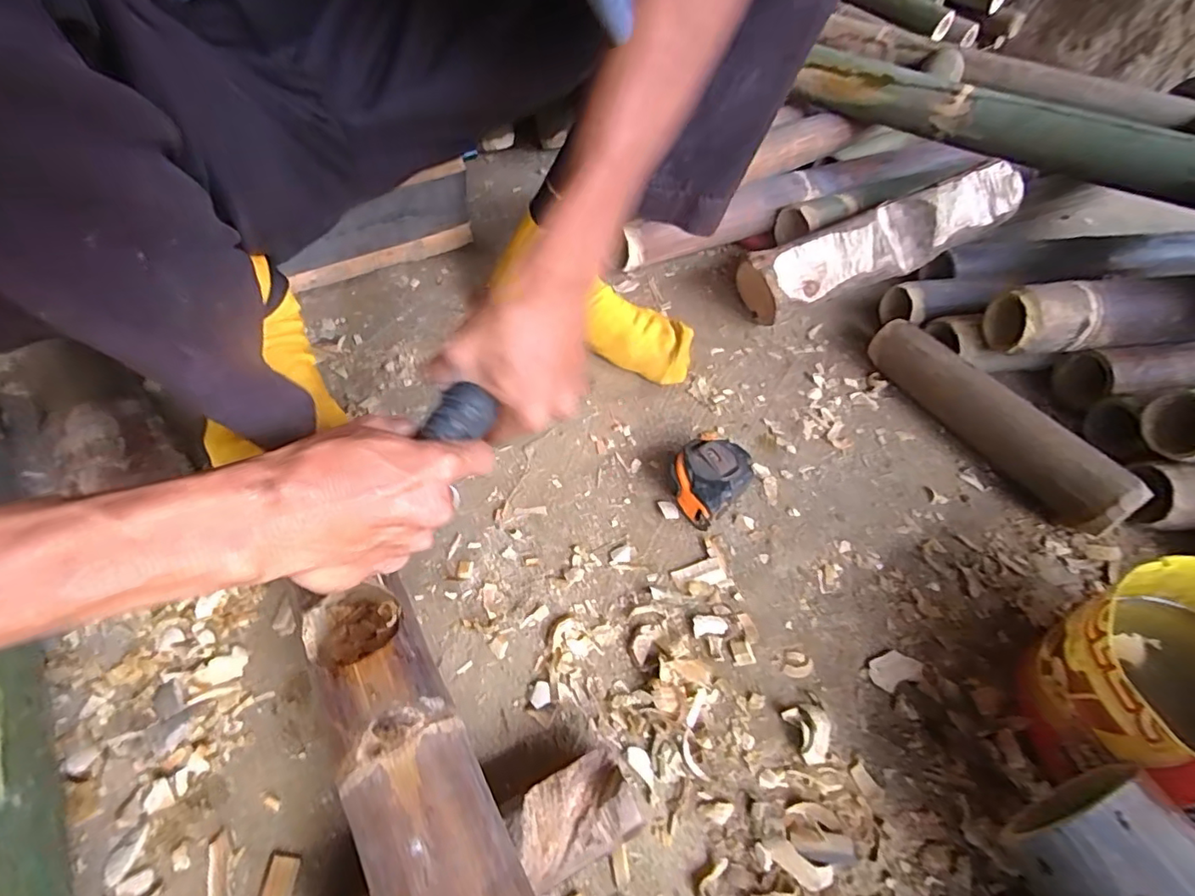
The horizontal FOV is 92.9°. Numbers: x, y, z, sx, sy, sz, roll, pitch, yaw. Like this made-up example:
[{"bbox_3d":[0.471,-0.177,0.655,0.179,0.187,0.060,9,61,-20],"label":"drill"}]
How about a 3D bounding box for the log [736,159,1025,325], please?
[{"bbox_3d":[0.304,-0.220,0.607,0.310,0.072,0.074,-23,54,-6],"label":"log"}]

